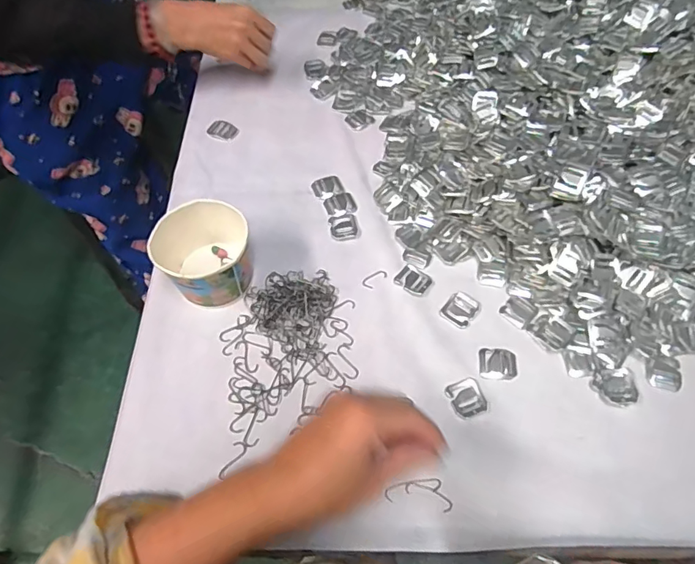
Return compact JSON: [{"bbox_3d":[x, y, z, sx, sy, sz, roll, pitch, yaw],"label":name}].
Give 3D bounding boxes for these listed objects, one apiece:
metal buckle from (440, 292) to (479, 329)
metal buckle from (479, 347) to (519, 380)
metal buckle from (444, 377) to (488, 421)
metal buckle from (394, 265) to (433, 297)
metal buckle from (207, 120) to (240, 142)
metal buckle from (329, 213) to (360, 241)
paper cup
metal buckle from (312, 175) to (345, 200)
[{"bbox_3d":[0.119,0.028,0.511,0.032,0.004,0.038,34,66,20],"label":"metal buckle"},{"bbox_3d":[0.150,0.080,0.481,0.037,0.004,0.032,3,60,4],"label":"metal buckle"},{"bbox_3d":[0.114,0.111,0.463,0.033,0.005,0.035,-20,61,-9],"label":"metal buckle"},{"bbox_3d":[0.072,-0.002,0.528,0.036,0.004,0.029,36,67,20],"label":"metal buckle"},{"bbox_3d":[-0.168,-0.203,0.655,0.039,0.005,0.034,23,63,14],"label":"metal buckle"},{"bbox_3d":[-0.003,-0.065,0.569,0.033,0.004,0.037,-11,60,-4],"label":"metal buckle"},{"bbox_3d":[-0.144,-0.026,0.502,0.085,0.075,0.086,-1,60,1],"label":"paper cup"},{"bbox_3d":[-0.024,-0.119,0.602,0.035,0.004,0.035,-26,62,-13],"label":"metal buckle"}]

